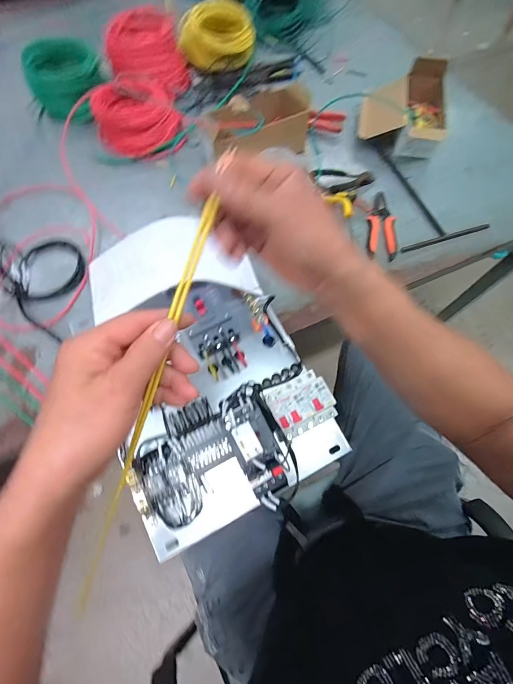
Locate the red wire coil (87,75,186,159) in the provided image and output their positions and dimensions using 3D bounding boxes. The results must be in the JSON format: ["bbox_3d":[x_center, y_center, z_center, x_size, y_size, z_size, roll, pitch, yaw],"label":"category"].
[{"bbox_3d":[-0.273,-0.521,0.717,0.193,0.106,0.142,-27,70,-9],"label":"red wire coil"}]

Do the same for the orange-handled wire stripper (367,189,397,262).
[{"bbox_3d":[0.253,-0.242,0.641,0.051,0.015,0.170,5,68,4],"label":"orange-handled wire stripper"}]

